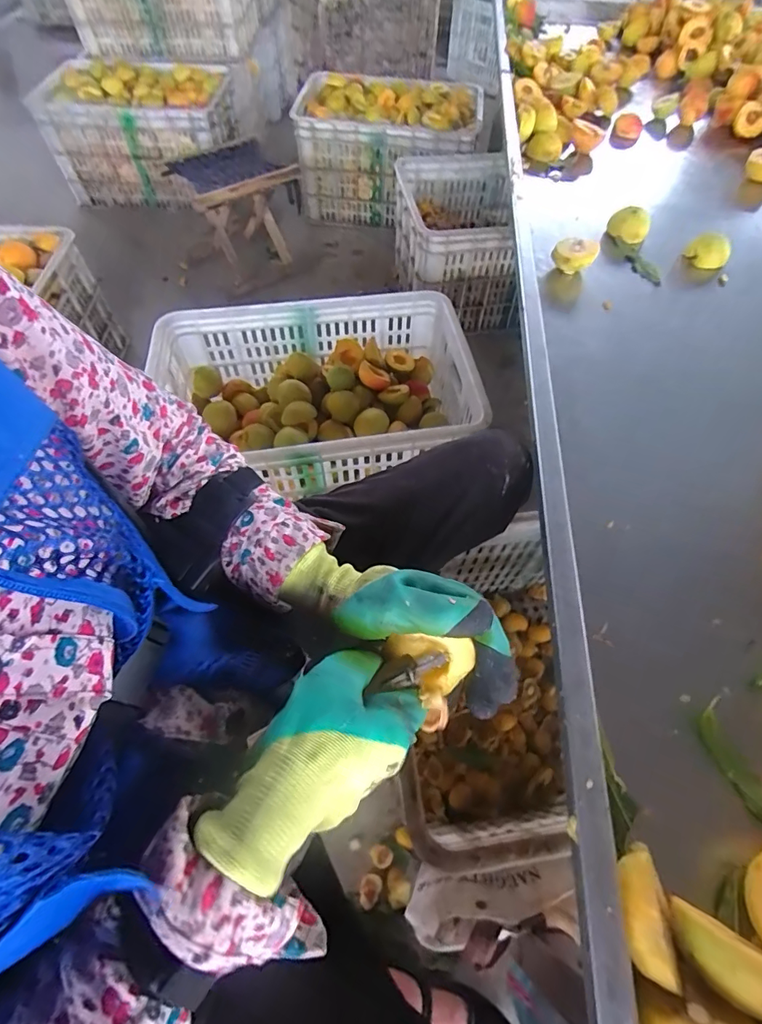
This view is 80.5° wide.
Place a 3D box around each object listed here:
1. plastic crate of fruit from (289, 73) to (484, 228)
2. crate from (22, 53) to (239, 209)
[{"bbox_3d":[0.013,-1.097,1.377,0.536,0.262,0.353,10,59,5],"label":"plastic crate of fruit"},{"bbox_3d":[-0.710,-1.168,1.398,0.530,0.257,0.386,12,60,6],"label":"crate"}]

